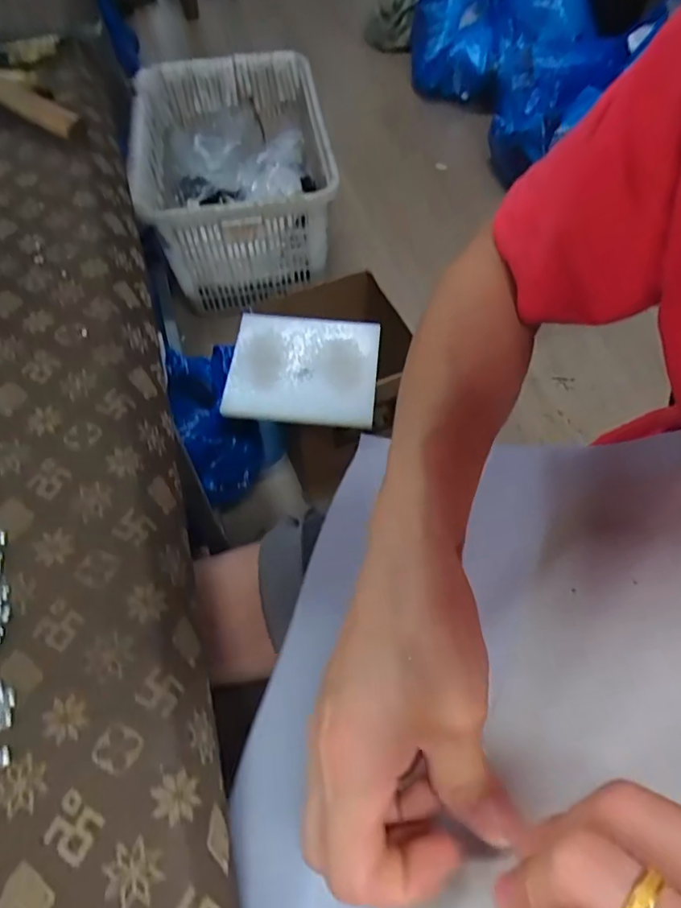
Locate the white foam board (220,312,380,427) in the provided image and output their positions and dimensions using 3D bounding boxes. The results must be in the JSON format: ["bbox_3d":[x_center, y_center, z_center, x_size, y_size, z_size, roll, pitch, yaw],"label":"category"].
[{"bbox_3d":[-0.060,-0.143,0.875,0.239,0.044,0.196,1,59,1],"label":"white foam board"}]

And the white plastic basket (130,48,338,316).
[{"bbox_3d":[-0.271,-0.714,1.413,0.461,0.340,0.606,-11,60,-6],"label":"white plastic basket"}]

